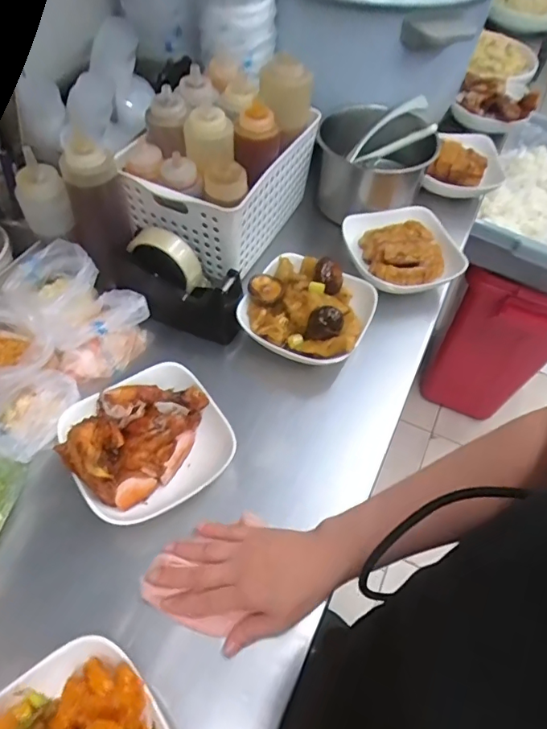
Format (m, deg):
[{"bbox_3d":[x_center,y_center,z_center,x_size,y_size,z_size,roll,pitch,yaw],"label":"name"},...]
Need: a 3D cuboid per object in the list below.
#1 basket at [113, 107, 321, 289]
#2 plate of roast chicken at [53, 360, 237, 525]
[{"bbox_3d":[-0.071,-0.246,0.672,0.185,0.118,0.255,20,56,10],"label":"basket"},{"bbox_3d":[-0.126,0.073,0.495,0.151,0.075,0.138,-32,63,-23],"label":"plate of roast chicken"}]

